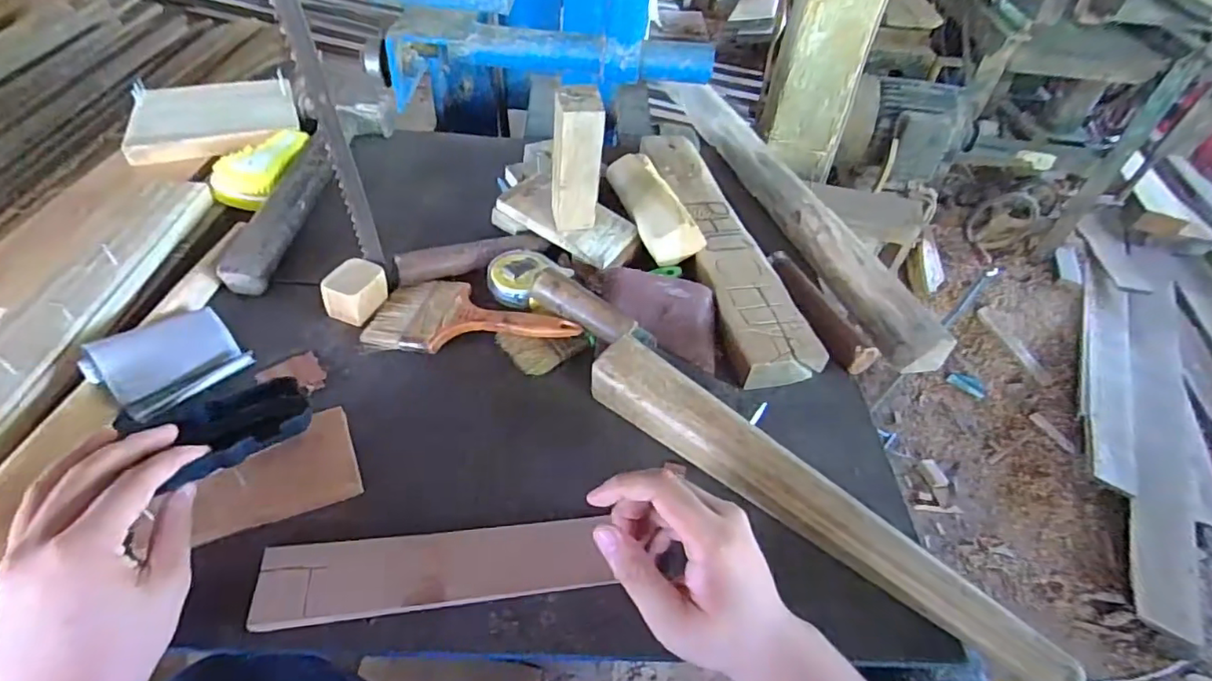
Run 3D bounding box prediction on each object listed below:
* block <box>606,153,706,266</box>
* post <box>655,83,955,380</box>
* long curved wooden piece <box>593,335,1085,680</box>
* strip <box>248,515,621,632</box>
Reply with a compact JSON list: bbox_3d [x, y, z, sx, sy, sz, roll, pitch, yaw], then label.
[{"bbox_3d":[0.047,-0.156,0.631,0.057,0.040,0.178,-11,48,-17],"label":"block"},{"bbox_3d":[0.205,-0.205,0.730,0.045,0.049,0.639,-10,48,-15],"label":"post"},{"bbox_3d":[0.133,0.110,0.403,0.347,0.040,0.045,35,52,25],"label":"long curved wooden piece"},{"bbox_3d":[-0.109,0.147,0.374,0.212,0.007,0.050,-4,46,-10],"label":"strip"}]

